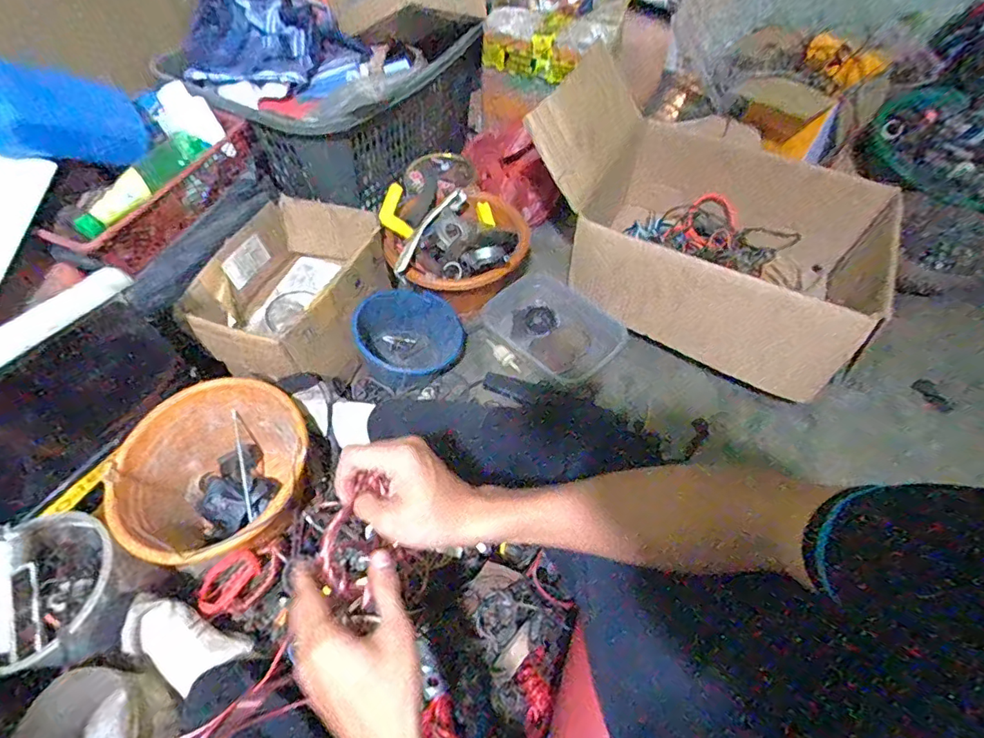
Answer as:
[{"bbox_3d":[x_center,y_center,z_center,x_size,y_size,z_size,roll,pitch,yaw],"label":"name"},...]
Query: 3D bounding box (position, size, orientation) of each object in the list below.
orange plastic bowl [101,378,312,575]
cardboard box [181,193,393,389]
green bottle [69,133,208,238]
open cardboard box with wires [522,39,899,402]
[{"bbox_3d":[-0.391,0.161,0.736,0.244,0.166,0.250,0,58,0],"label":"orange plastic bowl"},{"bbox_3d":[-0.336,-0.133,0.860,0.243,0.140,0.313,20,60,12],"label":"cardboard box"},{"bbox_3d":[-0.534,-0.283,0.755,0.072,0.054,0.234,17,59,11],"label":"green bottle"},{"bbox_3d":[0.421,-0.274,0.932,0.666,0.293,0.458,25,61,15],"label":"open cardboard box with wires"}]

